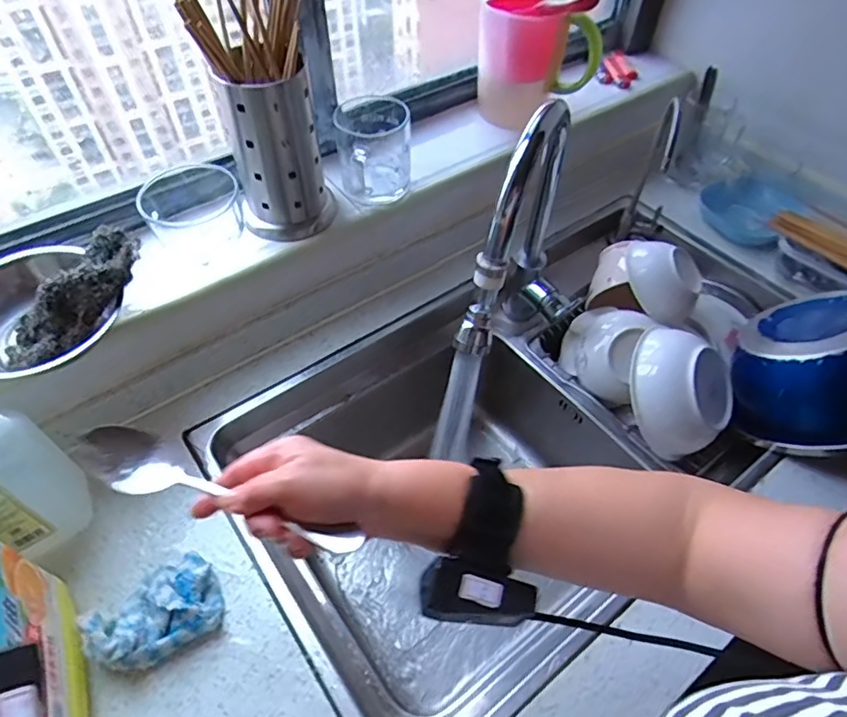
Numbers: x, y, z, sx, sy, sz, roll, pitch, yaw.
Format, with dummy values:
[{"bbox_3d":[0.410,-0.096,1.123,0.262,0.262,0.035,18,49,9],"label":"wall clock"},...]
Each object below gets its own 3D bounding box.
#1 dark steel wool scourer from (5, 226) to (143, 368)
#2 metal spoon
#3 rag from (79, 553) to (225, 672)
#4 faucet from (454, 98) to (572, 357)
[{"bbox_3d":[-0.348,-0.062,0.553,0.164,0.044,0.060,-47,61,3],"label":"dark steel wool scourer"},{"bbox_3d":[-0.132,0.088,0.361,0.194,0.024,0.041,18,53,12],"label":"metal spoon"},{"bbox_3d":[-0.245,0.230,0.512,0.105,0.042,0.076,-23,55,-18],"label":"rag"},{"bbox_3d":[0.115,-0.093,0.631,0.089,0.324,0.227,16,53,12],"label":"faucet"}]

